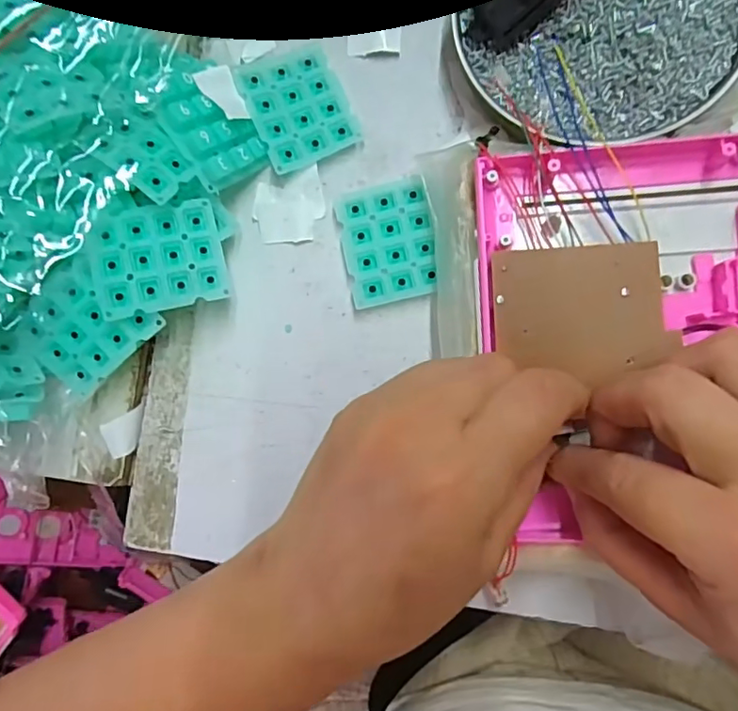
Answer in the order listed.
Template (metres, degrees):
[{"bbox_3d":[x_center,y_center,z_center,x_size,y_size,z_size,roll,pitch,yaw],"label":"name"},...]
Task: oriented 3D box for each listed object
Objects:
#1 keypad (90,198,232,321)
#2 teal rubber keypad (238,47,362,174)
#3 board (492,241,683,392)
[{"bbox_3d":[-0.100,-0.047,0.265,0.059,0.004,0.048,-14,90,-16],"label":"keypad"},{"bbox_3d":[-0.036,-0.129,0.287,0.049,0.004,0.058,-23,88,-11],"label":"teal rubber keypad"},{"bbox_3d":[0.088,-0.018,0.232,0.068,0.004,0.056,-3,86,7],"label":"board"}]

